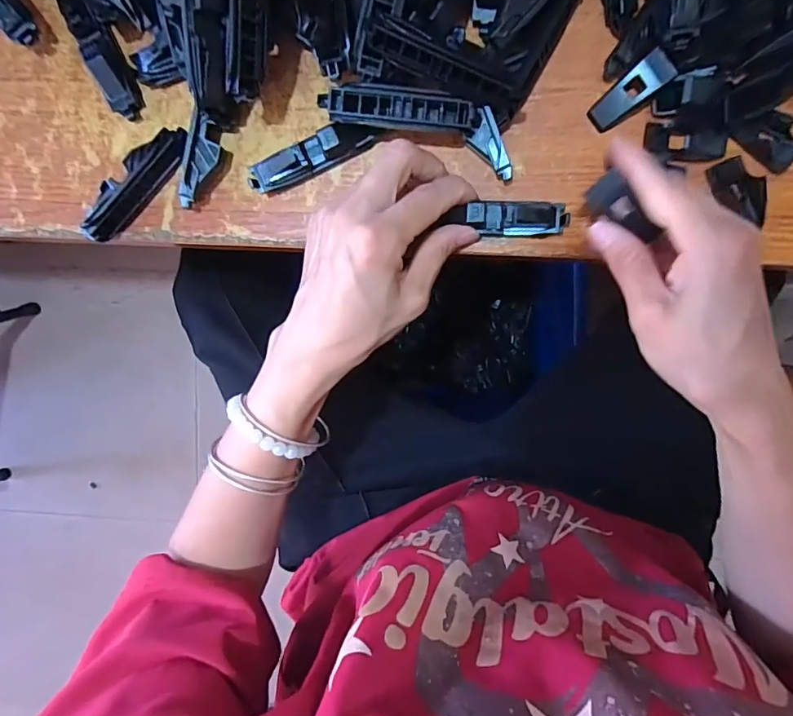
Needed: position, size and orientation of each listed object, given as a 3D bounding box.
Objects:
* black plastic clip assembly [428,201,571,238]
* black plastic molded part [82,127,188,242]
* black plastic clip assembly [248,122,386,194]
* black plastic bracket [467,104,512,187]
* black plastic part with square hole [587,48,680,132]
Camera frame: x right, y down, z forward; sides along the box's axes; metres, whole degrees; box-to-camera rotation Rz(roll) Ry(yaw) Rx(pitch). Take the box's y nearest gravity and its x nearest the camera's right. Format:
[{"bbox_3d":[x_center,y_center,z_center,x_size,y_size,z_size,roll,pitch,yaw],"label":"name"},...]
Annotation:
[{"bbox_3d":[0.062,-0.078,0.266,0.069,0.015,0.020,0,97,-5],"label":"black plastic clip assembly"},{"bbox_3d":[-0.151,-0.102,0.274,0.079,0.018,0.021,-41,93,8],"label":"black plastic molded part"},{"bbox_3d":[-0.046,-0.114,0.266,0.077,0.021,0.016,-24,95,6],"label":"black plastic clip assembly"},{"bbox_3d":[0.051,-0.114,0.259,0.015,0.012,0.041,-28,109,7],"label":"black plastic bracket"},{"bbox_3d":[0.124,-0.141,0.251,0.043,0.004,0.018,-37,94,35],"label":"black plastic part with square hole"}]

